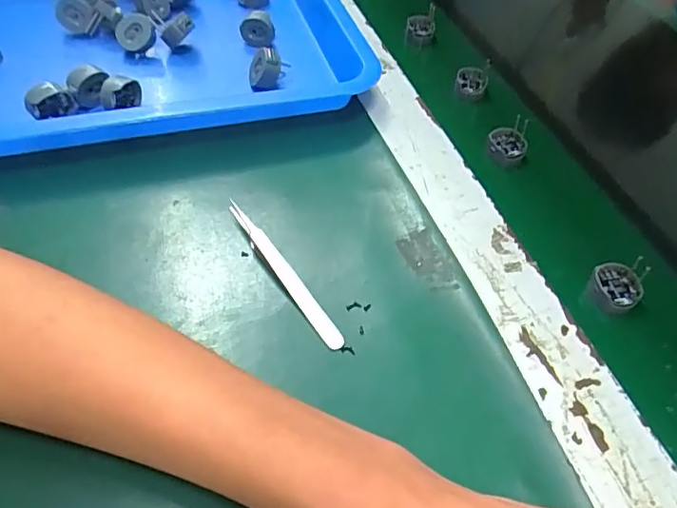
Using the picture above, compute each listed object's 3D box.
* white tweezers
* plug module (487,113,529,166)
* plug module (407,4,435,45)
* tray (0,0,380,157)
[{"bbox_3d":[-0.034,0.007,0.296,0.010,0.012,0.115,-27,57,-24],"label":"white tweezers"},{"bbox_3d":[0.123,-0.081,0.395,0.028,0.022,0.031,2,67,3],"label":"plug module"},{"bbox_3d":[0.075,-0.210,0.487,0.024,0.029,0.016,6,50,1],"label":"plug module"},{"bbox_3d":[-0.152,-0.175,0.420,0.305,0.035,0.258,-10,52,-12],"label":"tray"}]

